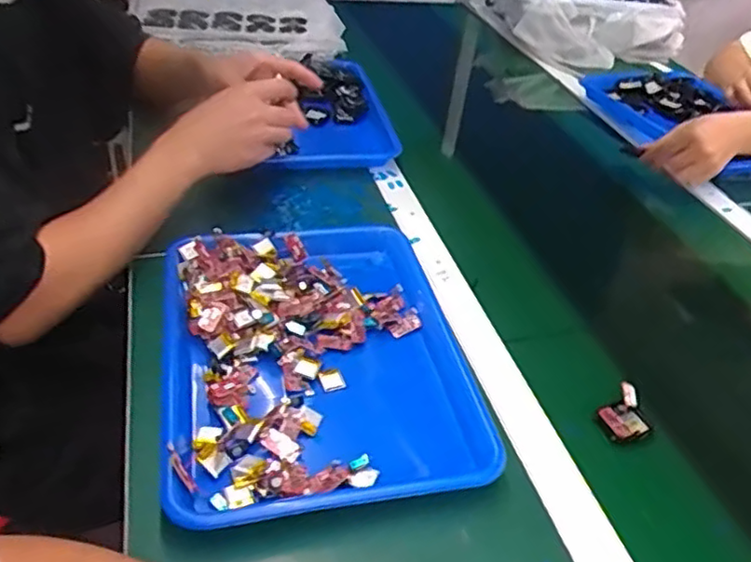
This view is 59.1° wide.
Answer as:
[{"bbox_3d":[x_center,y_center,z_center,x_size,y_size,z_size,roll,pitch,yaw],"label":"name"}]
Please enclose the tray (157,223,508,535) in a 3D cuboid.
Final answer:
[{"bbox_3d":[-0.052,0.061,0.589,0.266,0.043,0.328,-6,40,-15],"label":"tray"}]

